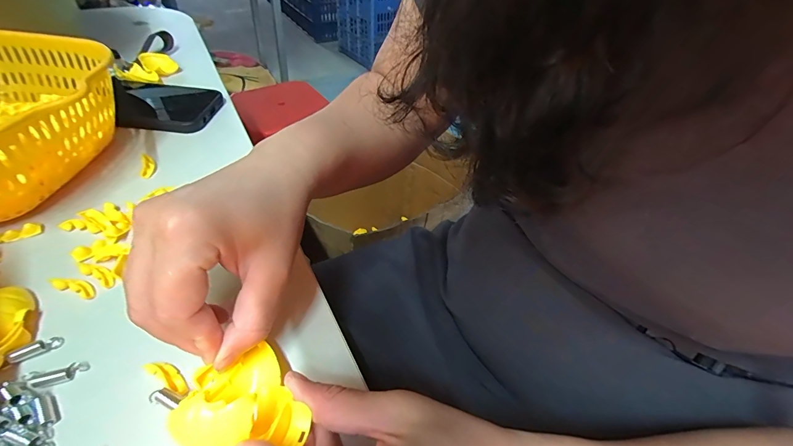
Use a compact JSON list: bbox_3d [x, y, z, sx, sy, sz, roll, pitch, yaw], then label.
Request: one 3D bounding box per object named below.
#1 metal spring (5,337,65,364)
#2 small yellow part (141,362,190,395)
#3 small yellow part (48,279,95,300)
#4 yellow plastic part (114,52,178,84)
[{"bbox_3d":[-0.208,0.072,0.209,0.024,0.007,0.008,-17,48,-39],"label":"metal spring"},{"bbox_3d":[-0.127,0.086,0.204,0.028,0.006,0.009,24,48,18],"label":"small yellow part"},{"bbox_3d":[-0.215,0.042,0.242,0.032,0.006,0.009,14,45,8],"label":"small yellow part"},{"bbox_3d":[-0.313,-0.195,0.457,0.044,0.017,0.068,6,45,1],"label":"yellow plastic part"}]

